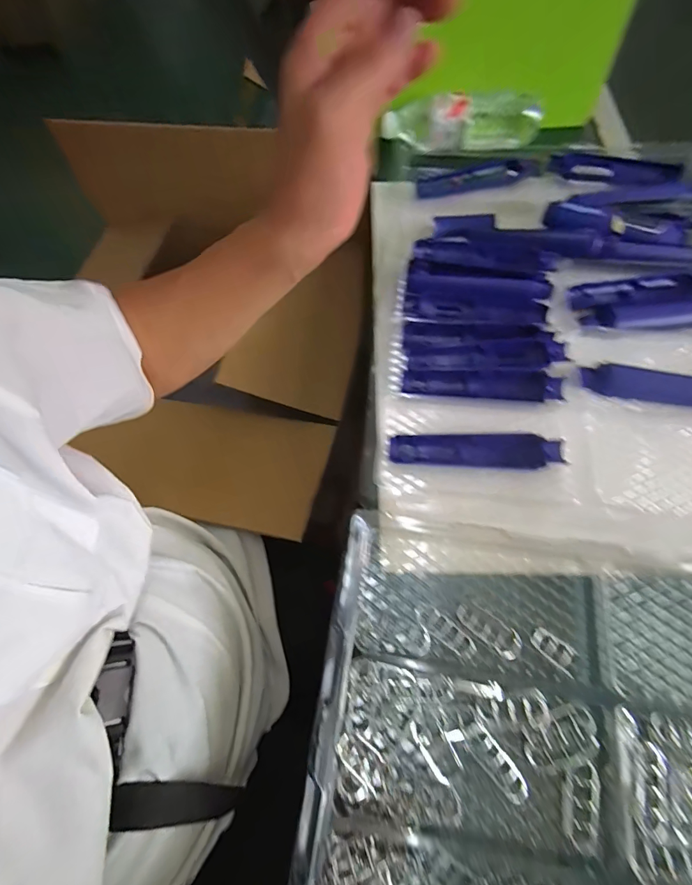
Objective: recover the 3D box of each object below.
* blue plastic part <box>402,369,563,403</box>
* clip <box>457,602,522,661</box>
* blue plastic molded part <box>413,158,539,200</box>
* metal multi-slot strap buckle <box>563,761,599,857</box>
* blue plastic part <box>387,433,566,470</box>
[{"bbox_3d":[0.145,-0.063,0.426,0.162,0.010,0.033,2,65,5],"label":"blue plastic part"},{"bbox_3d":[0.121,0.157,0.335,0.054,0.004,0.023,39,73,19],"label":"clip"},{"bbox_3d":[0.192,-0.387,0.580,0.182,0.013,0.043,-15,65,-3],"label":"blue plastic molded part"},{"bbox_3d":[0.169,0.259,0.285,0.020,0.010,0.051,12,66,9],"label":"metal multi-slot strap buckle"},{"bbox_3d":[0.127,0.008,0.395,0.162,0.013,0.036,-1,65,3],"label":"blue plastic part"}]

